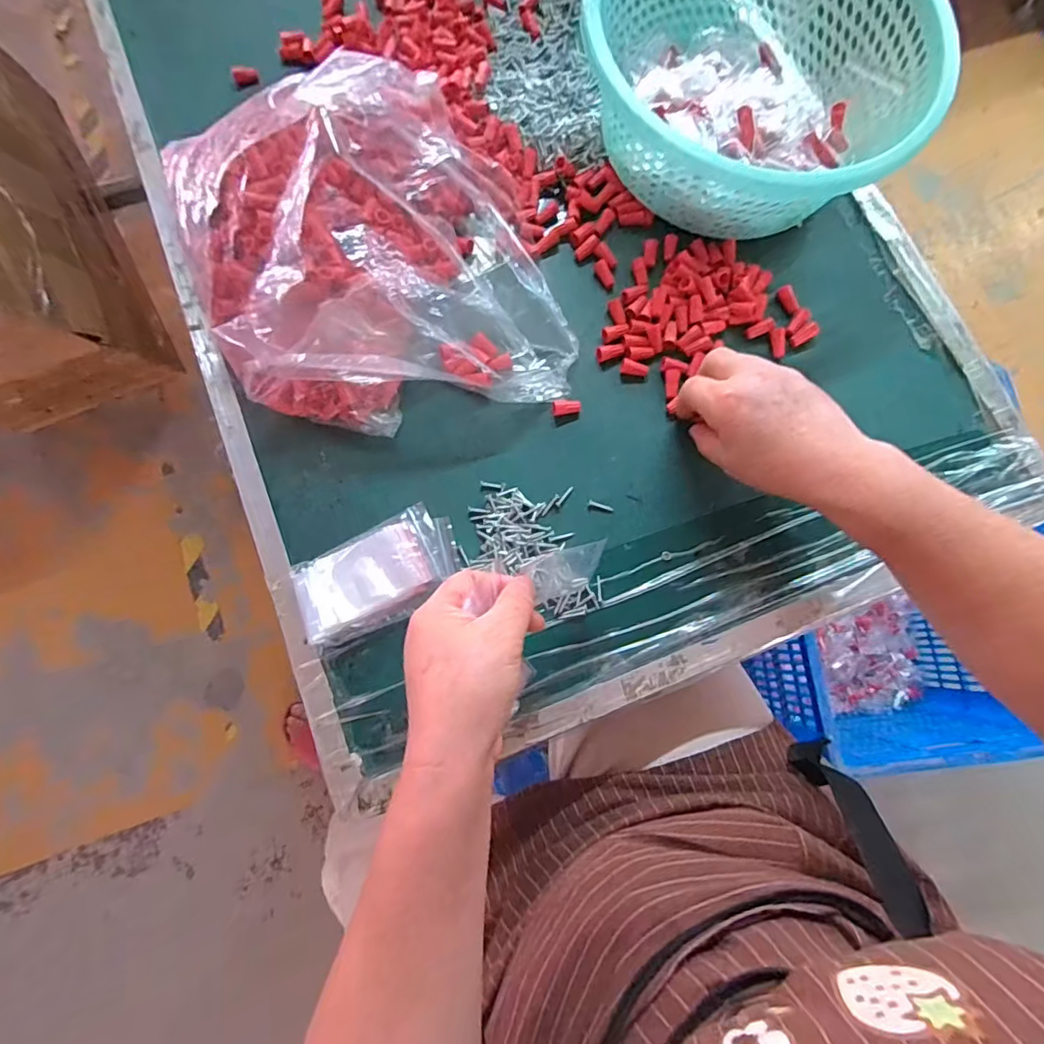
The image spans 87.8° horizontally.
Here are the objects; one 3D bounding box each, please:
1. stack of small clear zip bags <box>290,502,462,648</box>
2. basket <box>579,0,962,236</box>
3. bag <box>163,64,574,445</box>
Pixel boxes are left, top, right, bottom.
[{"bbox_3d":[-0.107,0.039,0.403,0.121,0.014,0.069,-29,79,-7],"label":"stack of small clear zip bags"},{"bbox_3d":[0.181,-0.364,0.435,0.259,0.092,0.243,0,77,-1],"label":"basket"},{"bbox_3d":[-0.125,-0.219,0.422,0.273,0.087,0.297,-19,78,-5],"label":"bag"}]

